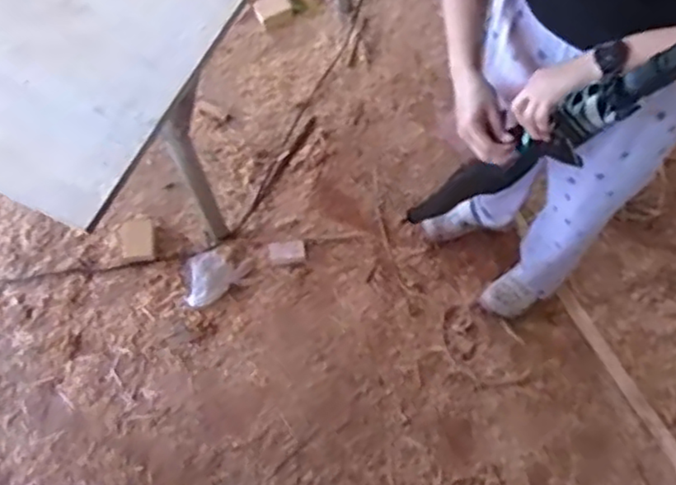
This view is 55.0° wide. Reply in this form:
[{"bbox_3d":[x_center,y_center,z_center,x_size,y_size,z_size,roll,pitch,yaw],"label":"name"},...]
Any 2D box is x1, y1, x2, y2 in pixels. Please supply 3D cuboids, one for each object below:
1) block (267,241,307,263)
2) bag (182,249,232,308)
[{"bbox_3d":[-0.133,0.025,1.696,0.091,0.021,0.051,-7,68,-2],"label":"block"},{"bbox_3d":[-0.331,0.087,1.654,0.130,0.042,0.139,-16,69,-5],"label":"bag"}]

